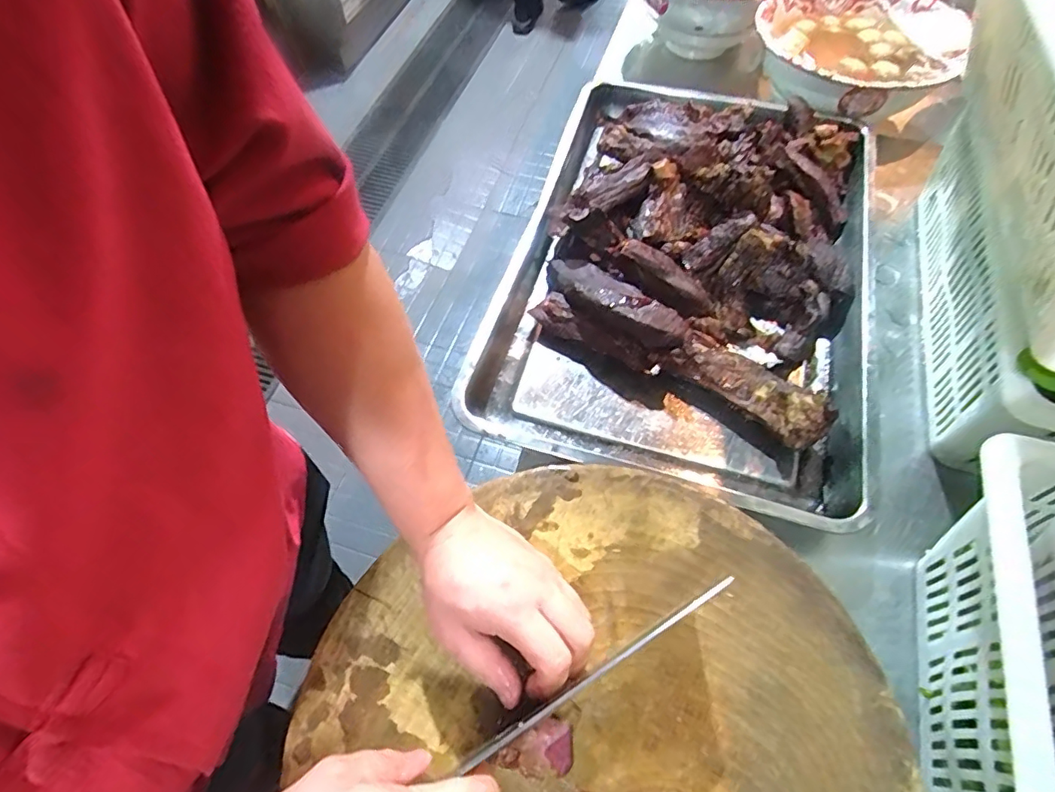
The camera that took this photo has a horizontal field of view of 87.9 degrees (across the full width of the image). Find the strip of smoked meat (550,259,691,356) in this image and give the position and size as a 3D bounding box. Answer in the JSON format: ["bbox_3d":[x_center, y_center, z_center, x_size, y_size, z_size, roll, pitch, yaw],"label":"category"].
[{"bbox_3d":[0.090,-0.104,0.580,0.169,0.035,0.056,38,68,19],"label":"strip of smoked meat"}]

